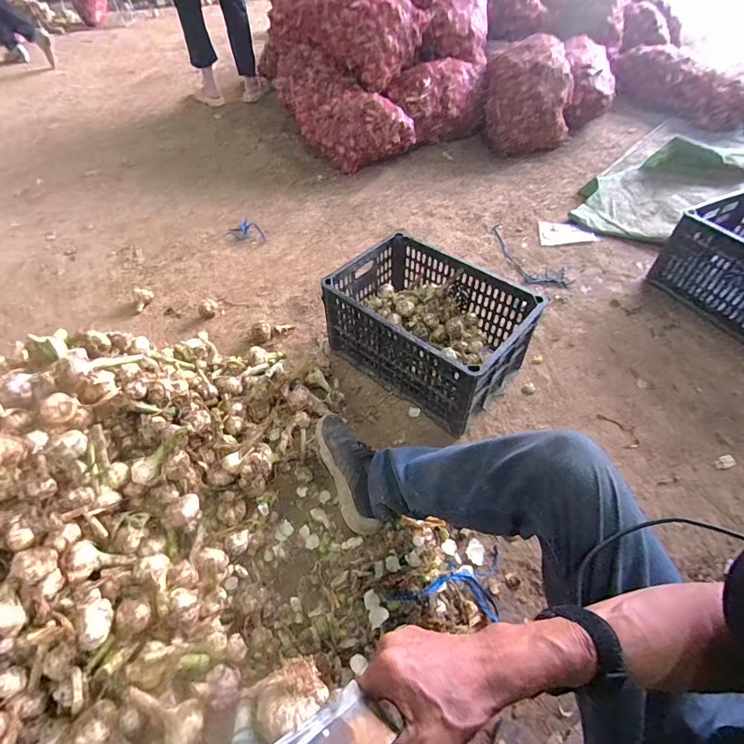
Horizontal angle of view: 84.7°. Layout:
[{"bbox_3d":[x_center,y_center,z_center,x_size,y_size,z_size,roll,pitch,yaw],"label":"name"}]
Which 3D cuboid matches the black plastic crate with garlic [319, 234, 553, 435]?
[{"bbox_3d":[0.136,-0.115,1.022,0.436,0.232,0.303,32,59,25],"label":"black plastic crate with garlic"}]

